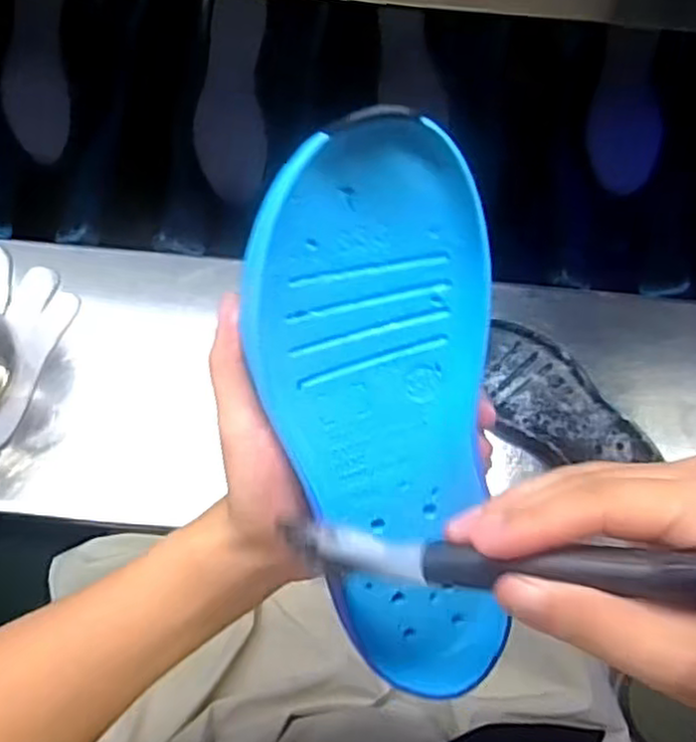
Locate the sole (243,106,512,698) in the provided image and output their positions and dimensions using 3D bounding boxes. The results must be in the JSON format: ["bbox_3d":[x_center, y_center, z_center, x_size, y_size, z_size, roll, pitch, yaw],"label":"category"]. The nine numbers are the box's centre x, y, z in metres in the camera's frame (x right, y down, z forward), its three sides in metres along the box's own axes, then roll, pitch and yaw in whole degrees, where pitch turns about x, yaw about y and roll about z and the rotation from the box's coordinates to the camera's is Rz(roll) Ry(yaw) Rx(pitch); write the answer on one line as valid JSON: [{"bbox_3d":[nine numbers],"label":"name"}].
[{"bbox_3d":[0.015,0.023,0.266,0.083,0.027,0.218,-10,110,-4],"label":"sole"}]

